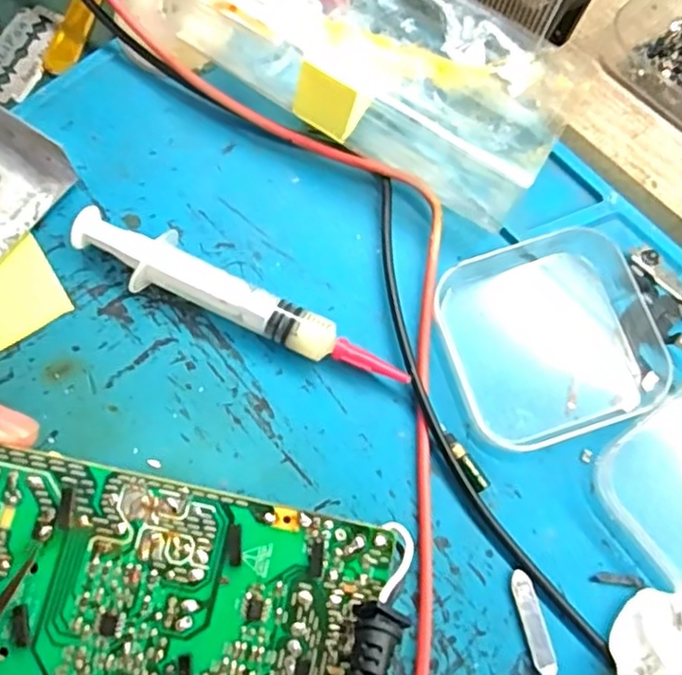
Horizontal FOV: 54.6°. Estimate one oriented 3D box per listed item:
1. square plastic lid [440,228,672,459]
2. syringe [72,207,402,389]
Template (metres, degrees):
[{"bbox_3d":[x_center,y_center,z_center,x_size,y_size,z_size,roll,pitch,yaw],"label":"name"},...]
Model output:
[{"bbox_3d":[0.070,-0.001,0.217,0.068,0.009,0.064,-18,75,-6],"label":"square plastic lid"},{"bbox_3d":[-0.033,-0.013,0.215,0.113,0.015,0.020,19,74,5],"label":"syringe"}]

